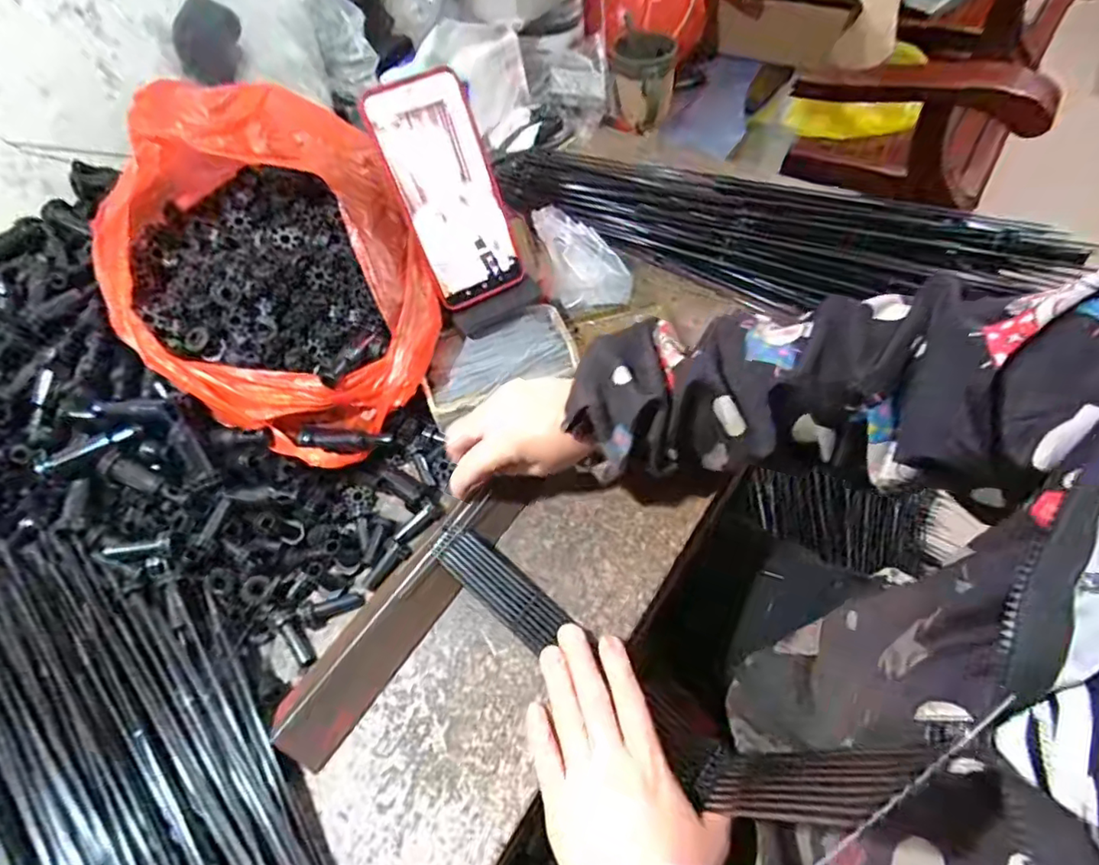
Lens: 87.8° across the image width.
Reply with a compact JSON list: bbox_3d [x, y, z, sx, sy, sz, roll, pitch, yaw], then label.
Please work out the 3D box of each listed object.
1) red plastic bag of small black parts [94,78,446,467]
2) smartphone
[{"bbox_3d":[-0.216,-0.134,0.431,0.267,0.137,0.217,30,63,21],"label":"red plastic bag of small black parts"},{"bbox_3d":[-0.077,-0.184,0.445,0.077,0.163,0.011,-27,28,-14],"label":"smartphone"}]

